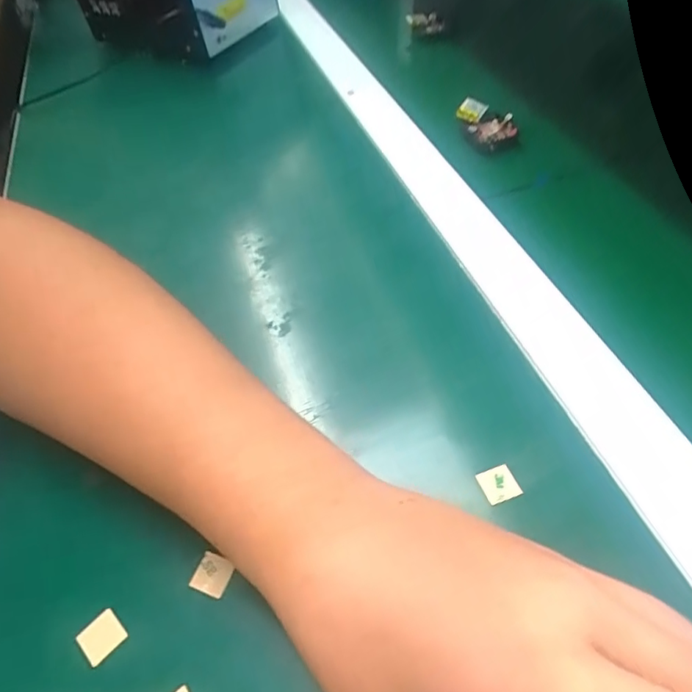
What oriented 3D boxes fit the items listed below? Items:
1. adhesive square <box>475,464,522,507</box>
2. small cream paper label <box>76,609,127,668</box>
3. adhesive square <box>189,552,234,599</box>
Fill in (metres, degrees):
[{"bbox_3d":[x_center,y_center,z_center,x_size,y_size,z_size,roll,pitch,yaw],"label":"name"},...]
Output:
[{"bbox_3d":[0.068,0.062,0.227,0.016,0.004,0.015,-19,52,-10],"label":"adhesive square"},{"bbox_3d":[-0.099,0.117,0.204,0.016,0.004,0.015,-39,58,-24],"label":"small cream paper label"},{"bbox_3d":[-0.057,0.097,0.214,0.015,0.004,0.014,13,53,15],"label":"adhesive square"}]

